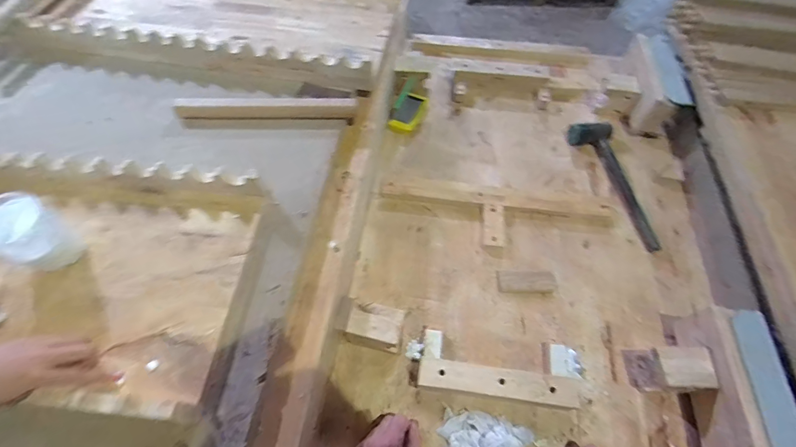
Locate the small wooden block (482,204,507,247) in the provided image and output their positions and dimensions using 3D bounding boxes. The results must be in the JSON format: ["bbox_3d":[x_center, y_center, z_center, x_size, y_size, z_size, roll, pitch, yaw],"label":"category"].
[{"bbox_3d":[0.197,0.003,0.769,0.043,0.019,0.090,1,58,3],"label":"small wooden block"}]

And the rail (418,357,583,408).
[{"bbox_3d":[0.168,0.260,0.610,0.265,0.050,0.048,4,58,5],"label":"rail"}]

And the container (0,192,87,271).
[{"bbox_3d":[-0.507,0.017,0.522,0.077,0.106,0.081,25,63,14],"label":"container"}]

